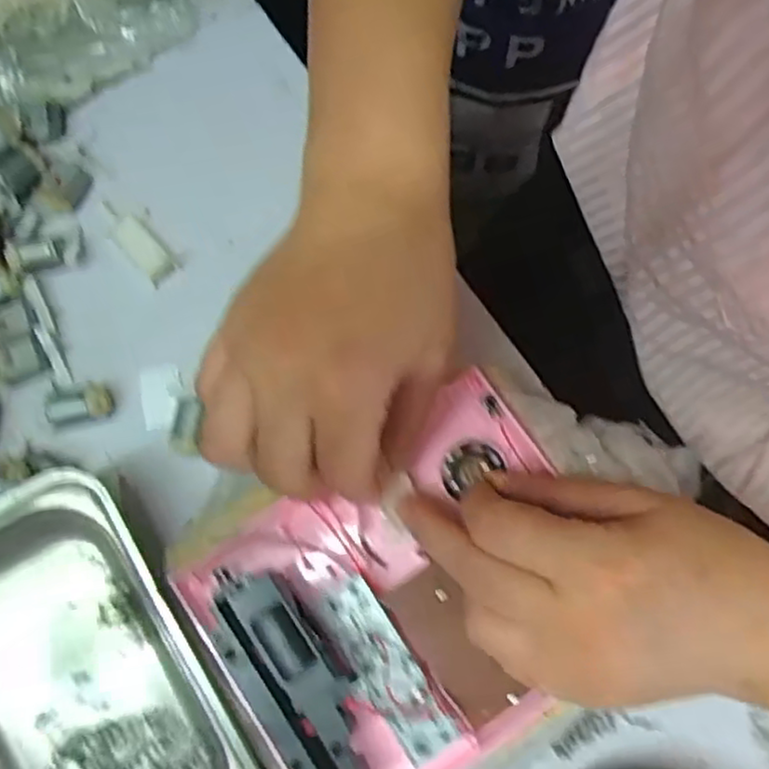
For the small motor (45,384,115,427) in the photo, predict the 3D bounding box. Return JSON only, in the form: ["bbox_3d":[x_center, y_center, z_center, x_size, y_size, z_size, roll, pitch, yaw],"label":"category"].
[{"bbox_3d":[-0.151,0.011,0.344,0.030,0.015,0.016,-12,78,-3],"label":"small motor"}]

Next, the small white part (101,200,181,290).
[{"bbox_3d":[-0.131,-0.079,0.369,0.022,0.005,0.054,-41,81,-8],"label":"small white part"}]

